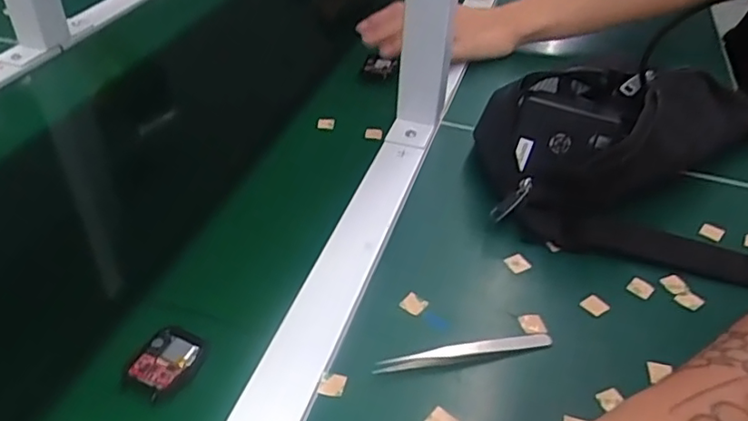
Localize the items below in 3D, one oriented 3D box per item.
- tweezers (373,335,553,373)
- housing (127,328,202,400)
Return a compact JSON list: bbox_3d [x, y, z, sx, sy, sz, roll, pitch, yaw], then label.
[{"bbox_3d":[0.060,0.089,0.388,0.116,0.008,0.011,-7,40,-13],"label":"tweezers"},{"bbox_3d":[-0.126,0.089,0.375,0.037,0.007,0.041,22,42,21],"label":"housing"}]

